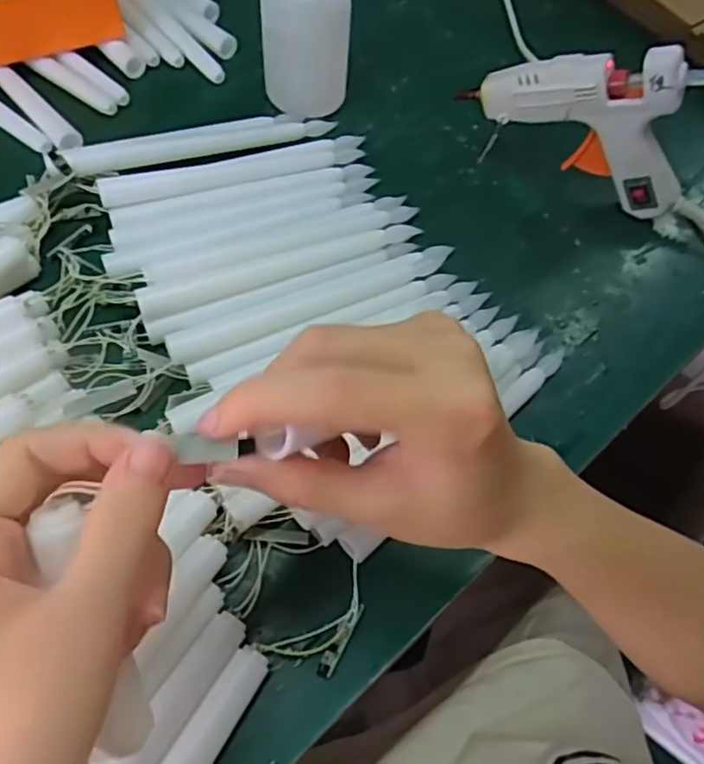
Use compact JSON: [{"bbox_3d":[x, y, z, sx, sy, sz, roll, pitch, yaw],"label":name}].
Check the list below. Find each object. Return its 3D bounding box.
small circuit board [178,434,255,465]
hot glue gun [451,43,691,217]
[{"bbox_3d":[-0.039,0.019,0.189,0.022,0.005,0.007,0,58,-12],"label":"small circuit board"},{"bbox_3d":[0.137,-0.162,0.405,0.150,0.103,0.042,40,68,16],"label":"hot glue gun"}]

